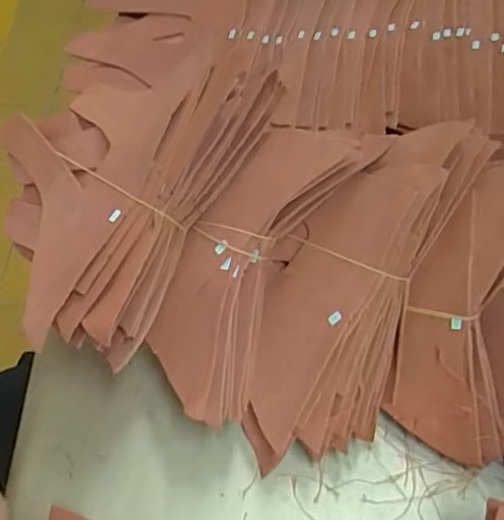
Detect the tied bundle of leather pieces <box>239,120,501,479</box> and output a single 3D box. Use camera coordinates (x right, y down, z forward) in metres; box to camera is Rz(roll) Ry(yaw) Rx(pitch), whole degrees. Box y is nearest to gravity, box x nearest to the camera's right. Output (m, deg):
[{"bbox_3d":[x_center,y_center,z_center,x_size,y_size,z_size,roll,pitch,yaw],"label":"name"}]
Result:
[{"bbox_3d":[0.053,0.016,0.356,0.093,0.046,0.224,27,94,18],"label":"tied bundle of leather pieces"}]

